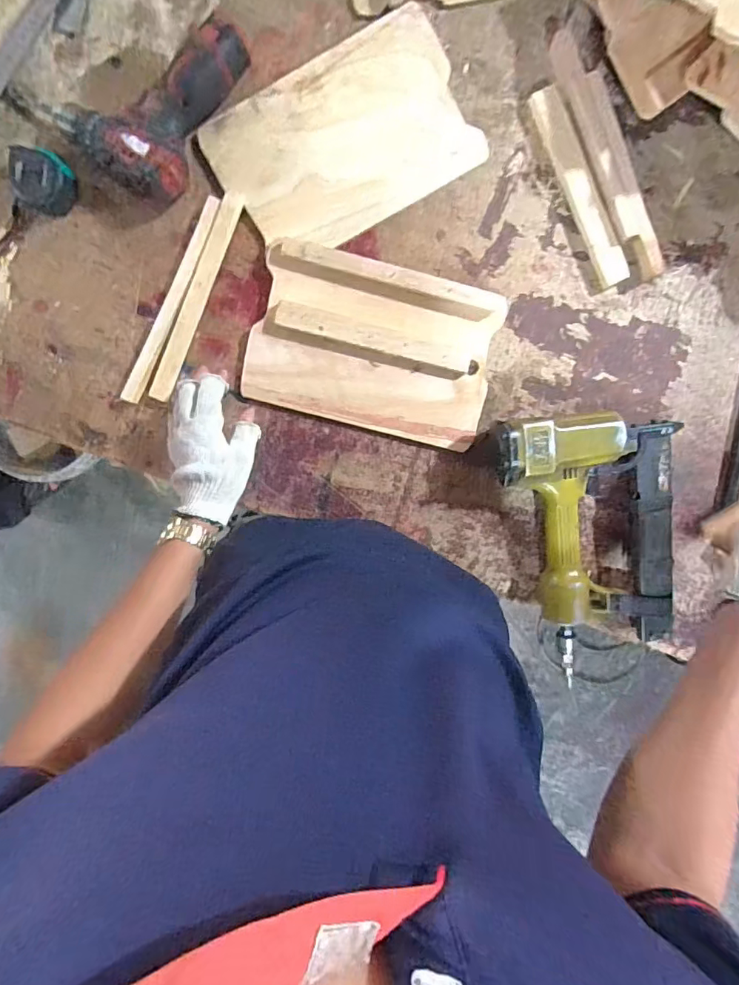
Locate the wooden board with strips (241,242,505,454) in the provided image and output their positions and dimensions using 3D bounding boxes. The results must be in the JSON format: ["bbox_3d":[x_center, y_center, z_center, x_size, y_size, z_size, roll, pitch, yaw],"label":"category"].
[{"bbox_3d":[0.005,-0.171,0.584,0.281,0.032,0.181,14,96,-3],"label":"wooden board with strips"}]

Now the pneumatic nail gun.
[{"bbox_3d":[0.275,0.057,0.598,0.217,0.074,0.316,-11,97,0],"label":"pneumatic nail gun"}]

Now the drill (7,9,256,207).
[{"bbox_3d":[-0.262,-0.441,0.517,0.207,0.050,0.187,32,95,-5],"label":"drill"}]

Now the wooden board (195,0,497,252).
[{"bbox_3d":[-0.029,-0.400,0.562,0.279,0.013,0.182,-29,96,2],"label":"wooden board"}]

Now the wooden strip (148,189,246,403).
[{"bbox_3d":[-0.203,-0.227,0.577,0.023,0.013,0.249,23,96,-4],"label":"wooden strip"}]

